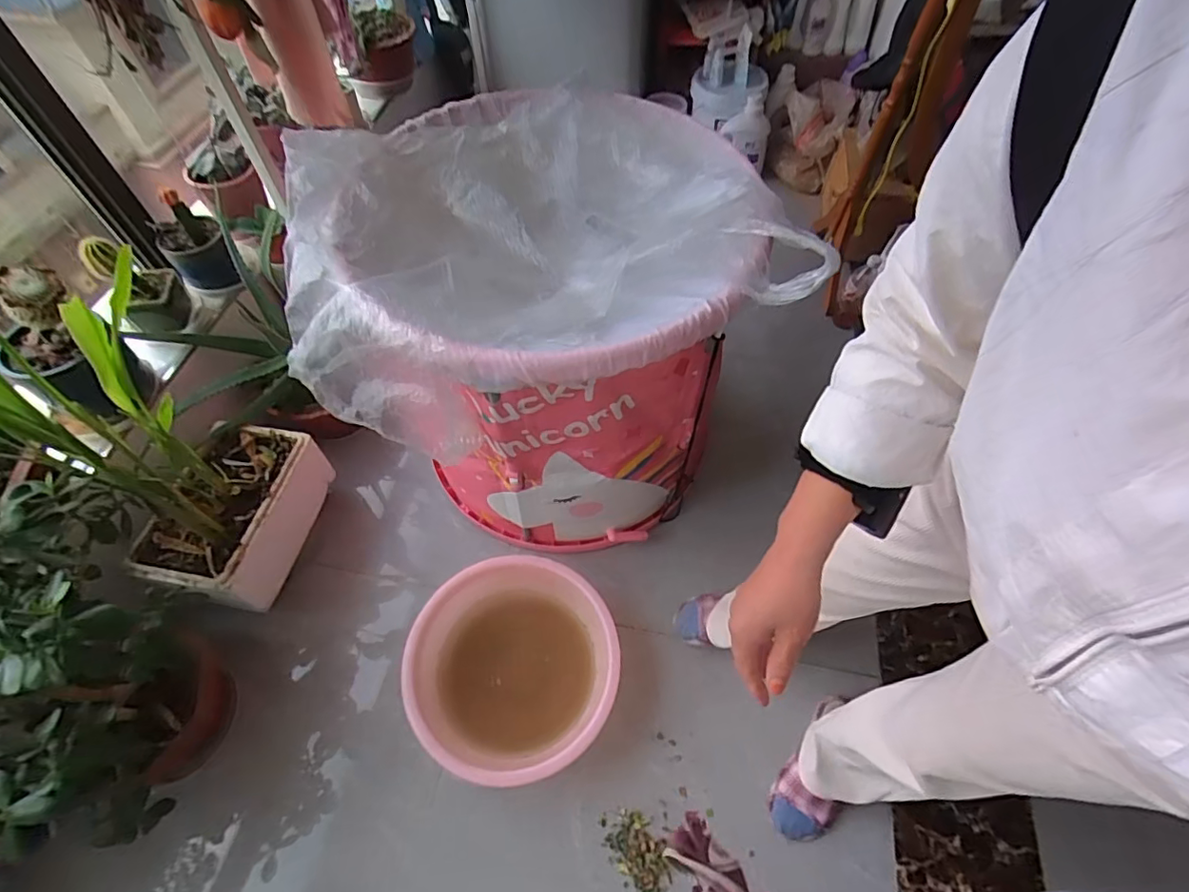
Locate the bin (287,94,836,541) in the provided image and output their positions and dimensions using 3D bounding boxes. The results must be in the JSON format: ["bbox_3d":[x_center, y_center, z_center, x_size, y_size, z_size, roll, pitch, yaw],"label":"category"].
[{"bbox_3d":[-0.102,-0.211,1.081,0.693,0.653,0.615,-9,58,-6],"label":"bin"}]

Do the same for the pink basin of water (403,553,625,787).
[{"bbox_3d":[-0.147,0.409,1.038,0.355,0.138,0.363,0,57,0],"label":"pink basin of water"}]

